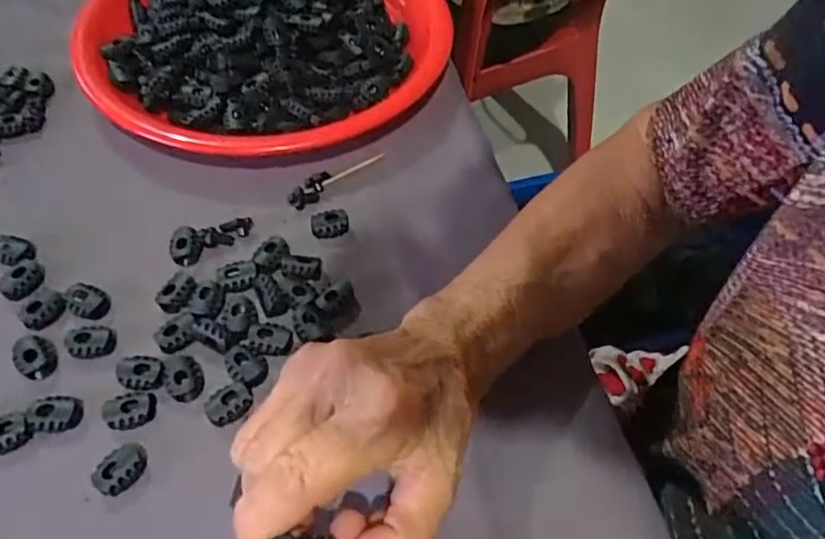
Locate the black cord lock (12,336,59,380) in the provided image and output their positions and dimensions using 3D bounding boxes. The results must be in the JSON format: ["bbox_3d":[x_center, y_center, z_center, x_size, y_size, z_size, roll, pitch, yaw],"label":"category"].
[{"bbox_3d":[-0.187,0.042,0.311,0.018,0.006,0.024,-30,60,-21],"label":"black cord lock"}]

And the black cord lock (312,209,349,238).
[{"bbox_3d":[-0.048,-0.028,0.368,0.022,0.007,0.018,-12,55,-10],"label":"black cord lock"}]

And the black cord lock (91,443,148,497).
[{"bbox_3d":[-0.131,0.089,0.282,0.018,0.008,0.024,34,60,21],"label":"black cord lock"}]

